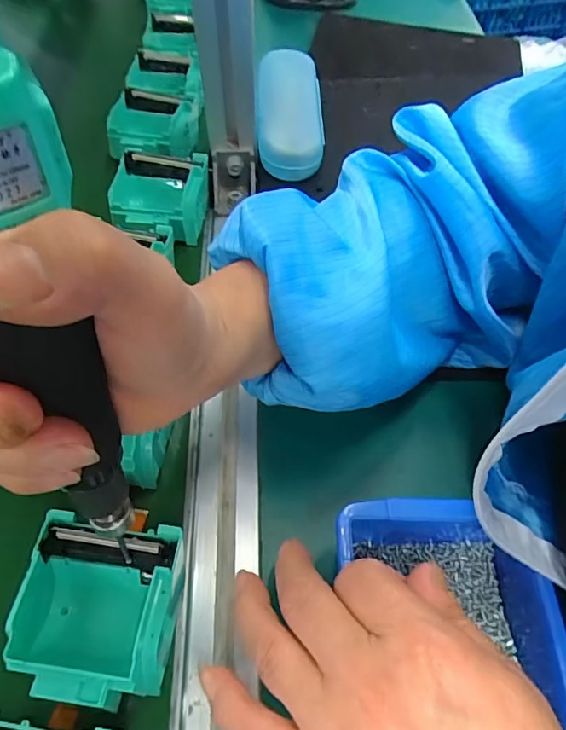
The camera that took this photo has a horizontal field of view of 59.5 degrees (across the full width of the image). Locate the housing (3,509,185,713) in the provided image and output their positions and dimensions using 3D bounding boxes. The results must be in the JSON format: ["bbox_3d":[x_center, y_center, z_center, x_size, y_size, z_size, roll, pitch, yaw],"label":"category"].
[{"bbox_3d":[-0.091,0.123,0.251,0.077,0.031,0.078,7,59,3],"label":"housing"}]

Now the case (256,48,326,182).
[{"bbox_3d":[0.006,-0.229,0.446,0.056,0.031,0.144,0,59,-1],"label":"case"}]

